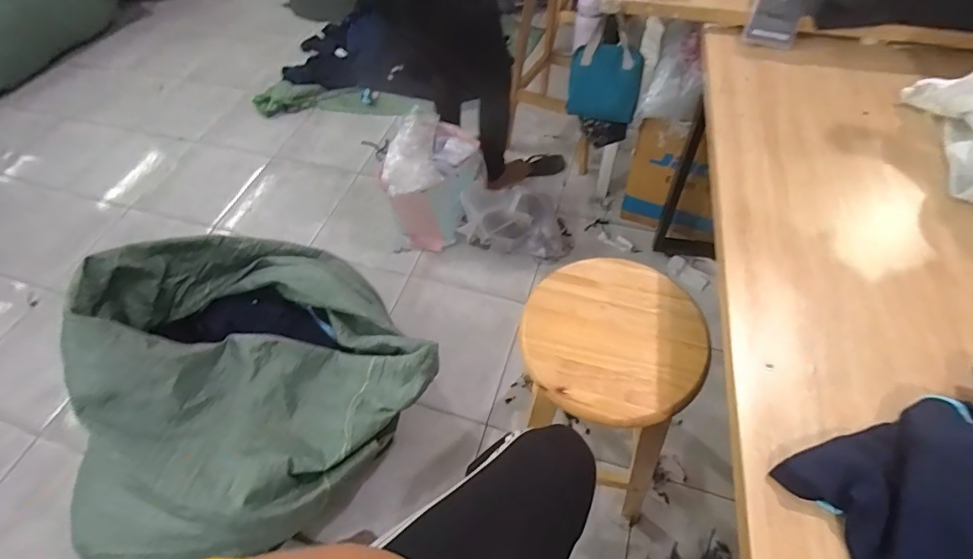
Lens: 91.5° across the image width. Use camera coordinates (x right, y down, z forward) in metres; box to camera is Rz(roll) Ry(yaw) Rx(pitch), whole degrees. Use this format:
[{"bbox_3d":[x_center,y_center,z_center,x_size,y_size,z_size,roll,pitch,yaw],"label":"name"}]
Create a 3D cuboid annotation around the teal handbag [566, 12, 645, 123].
[{"bbox_3d":[0.310,-0.528,1.245,0.187,0.249,0.053,11,56,12],"label":"teal handbag"}]

